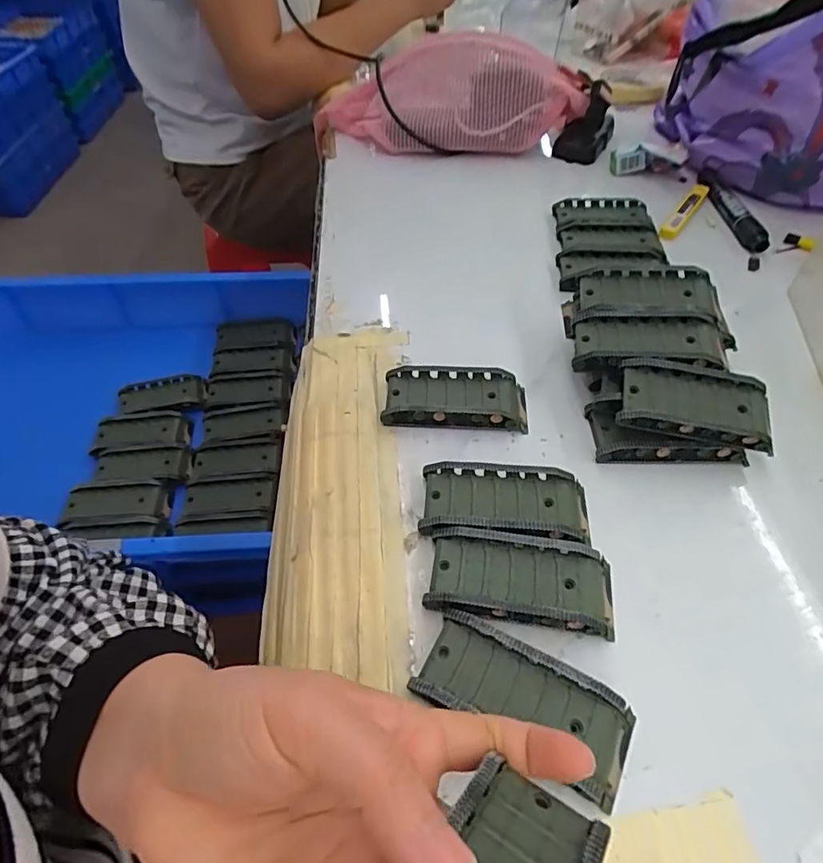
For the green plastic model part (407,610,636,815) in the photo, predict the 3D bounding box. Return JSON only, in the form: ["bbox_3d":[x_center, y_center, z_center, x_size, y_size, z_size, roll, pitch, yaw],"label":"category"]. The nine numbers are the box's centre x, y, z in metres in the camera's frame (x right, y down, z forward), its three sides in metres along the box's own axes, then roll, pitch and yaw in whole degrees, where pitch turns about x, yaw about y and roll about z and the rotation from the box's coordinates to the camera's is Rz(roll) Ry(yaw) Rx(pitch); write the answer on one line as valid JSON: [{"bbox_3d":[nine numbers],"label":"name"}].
[{"bbox_3d":[0.053,0.125,0.243,0.097,0.016,0.042,24,56,18],"label":"green plastic model part"}]

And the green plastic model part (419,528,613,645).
[{"bbox_3d":[0.059,0.079,0.280,0.096,0.019,0.046,8,52,6],"label":"green plastic model part"}]

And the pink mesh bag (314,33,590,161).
[{"bbox_3d":[0.042,-0.392,0.603,0.304,0.102,0.132,-1,52,-1],"label":"pink mesh bag"}]

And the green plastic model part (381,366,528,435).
[{"bbox_3d":[0.031,-0.023,0.362,0.096,0.017,0.043,3,52,3],"label":"green plastic model part"}]

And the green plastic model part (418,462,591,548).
[{"bbox_3d":[0.056,0.043,0.308,0.096,0.019,0.046,4,52,3],"label":"green plastic model part"}]

